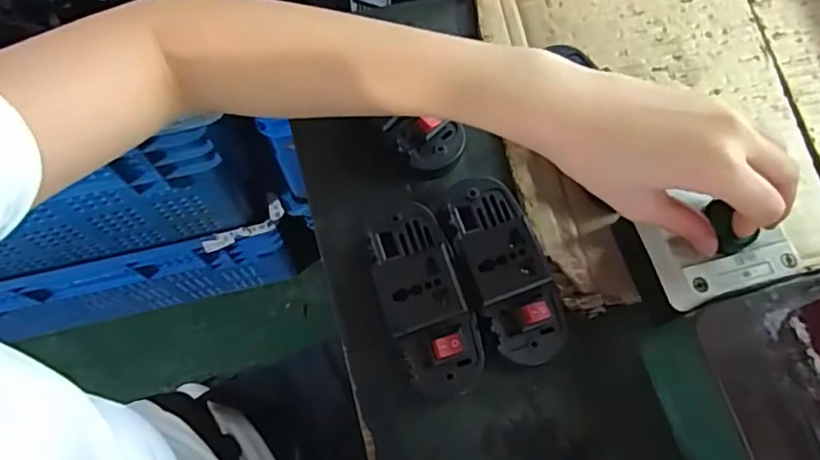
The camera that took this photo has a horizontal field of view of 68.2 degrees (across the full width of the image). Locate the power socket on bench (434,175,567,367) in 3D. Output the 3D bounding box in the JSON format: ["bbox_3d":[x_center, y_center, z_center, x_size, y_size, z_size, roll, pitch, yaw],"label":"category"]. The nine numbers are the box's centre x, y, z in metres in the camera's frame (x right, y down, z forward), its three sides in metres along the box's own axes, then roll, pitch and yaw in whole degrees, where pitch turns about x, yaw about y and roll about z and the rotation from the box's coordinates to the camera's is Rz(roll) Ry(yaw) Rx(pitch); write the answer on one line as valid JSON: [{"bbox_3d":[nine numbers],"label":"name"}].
[{"bbox_3d":[0.052,0.021,0.349,0.048,0.035,0.111,-18,71,-8],"label":"power socket on bench"}]

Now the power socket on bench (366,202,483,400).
[{"bbox_3d":[0.006,0.036,0.343,0.048,0.039,0.114,-18,72,-8],"label":"power socket on bench"}]

